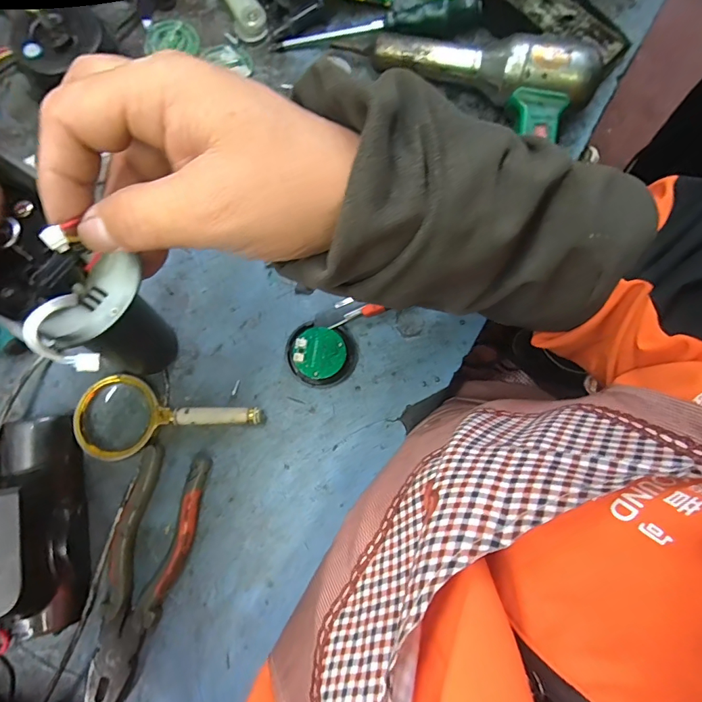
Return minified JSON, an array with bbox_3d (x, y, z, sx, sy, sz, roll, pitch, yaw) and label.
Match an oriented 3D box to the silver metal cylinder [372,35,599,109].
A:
[{"bbox_3d":[0.120,-0.264,0.402,0.209,0.054,0.050,20,78,4],"label":"silver metal cylinder"}]

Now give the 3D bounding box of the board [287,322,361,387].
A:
[{"bbox_3d":[-0.025,0.003,0.375,0.059,0.019,0.052,7,78,1],"label":"board"}]

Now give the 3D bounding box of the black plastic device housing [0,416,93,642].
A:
[{"bbox_3d":[-0.236,0.128,0.322,0.048,0.058,0.155,-13,78,-3],"label":"black plastic device housing"}]

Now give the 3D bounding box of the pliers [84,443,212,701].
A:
[{"bbox_3d":[-0.162,0.177,0.339,0.058,0.016,0.195,11,78,2],"label":"pliers"}]

